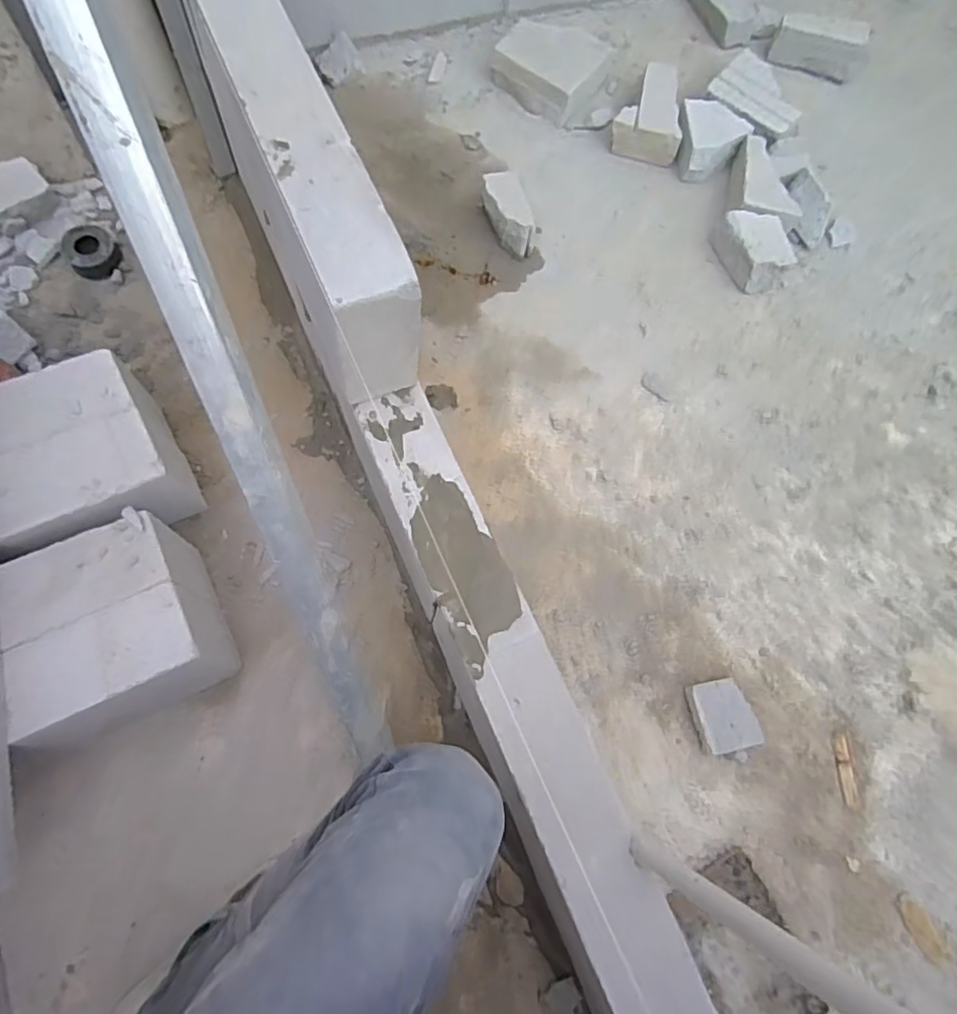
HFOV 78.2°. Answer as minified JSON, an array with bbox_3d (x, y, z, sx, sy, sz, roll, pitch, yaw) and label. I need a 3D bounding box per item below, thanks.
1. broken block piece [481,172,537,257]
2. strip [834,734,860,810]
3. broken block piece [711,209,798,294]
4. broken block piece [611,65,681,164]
[{"bbox_3d":[0.061,-0.559,1.130,0.069,0.087,0.145,-24,76,-11],"label":"broken block piece"},{"bbox_3d":[0.558,0.401,0.892,0.027,0.004,0.102,2,71,-6],"label":"strip"},{"bbox_3d":[0.545,-0.519,1.168,0.106,0.072,0.165,-19,75,-10],"label":"broken block piece"},{"bbox_3d":[0.364,-0.832,1.241,0.139,0.077,0.192,14,72,0],"label":"broken block piece"}]

